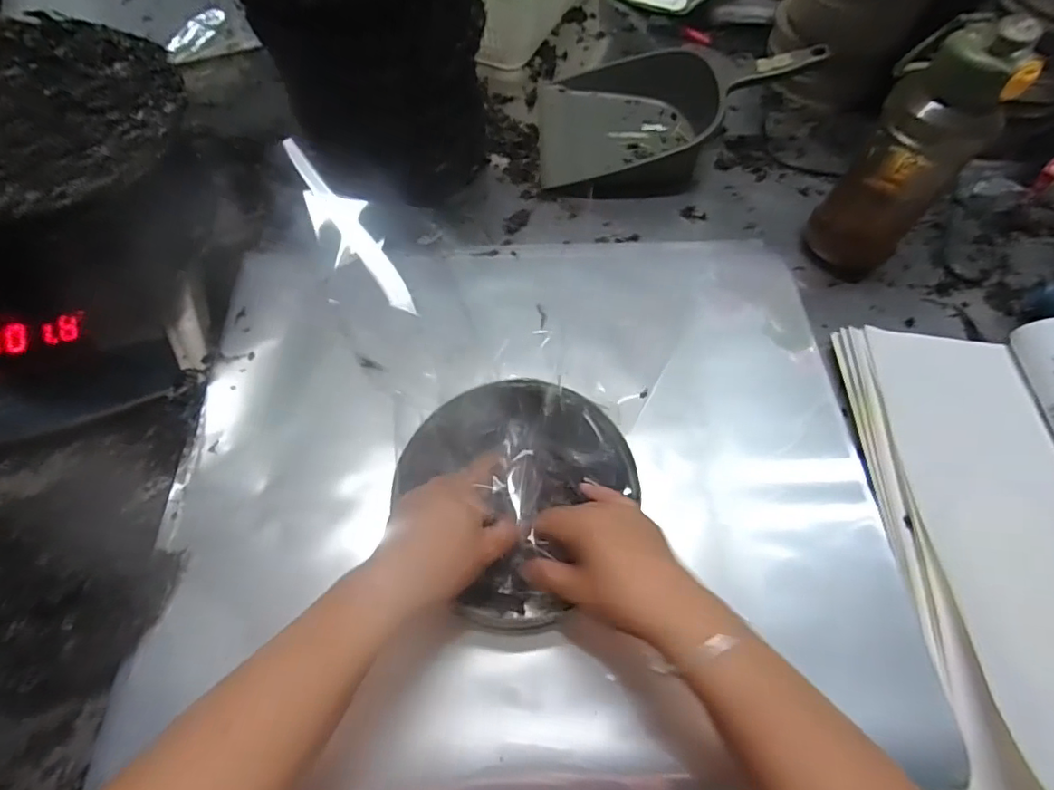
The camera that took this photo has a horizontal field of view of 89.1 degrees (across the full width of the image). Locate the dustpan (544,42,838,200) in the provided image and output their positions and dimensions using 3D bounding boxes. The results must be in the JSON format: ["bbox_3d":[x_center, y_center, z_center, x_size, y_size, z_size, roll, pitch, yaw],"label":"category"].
[{"bbox_3d":[0.178,-0.363,0.697,0.322,0.133,0.221,3,62,-1],"label":"dustpan"}]

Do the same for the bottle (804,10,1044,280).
[{"bbox_3d":[0.381,-0.237,0.535,0.102,0.233,0.095,38,67,17],"label":"bottle"}]

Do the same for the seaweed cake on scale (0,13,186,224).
[{"bbox_3d":[-0.363,-0.201,0.383,0.190,0.033,0.196,1,62,-2],"label":"seaweed cake on scale"}]

